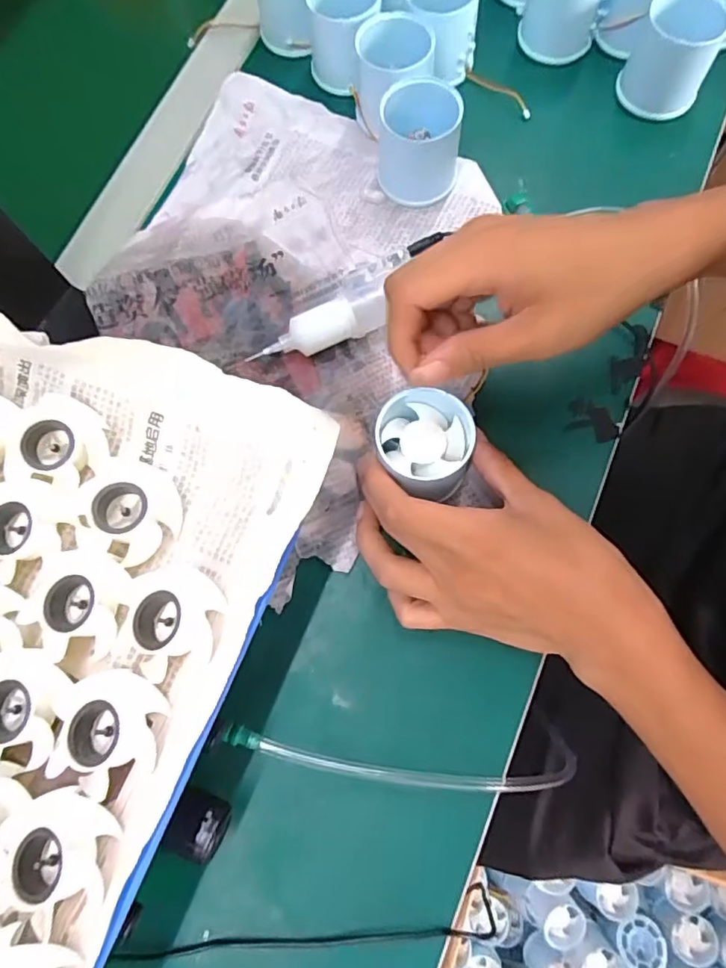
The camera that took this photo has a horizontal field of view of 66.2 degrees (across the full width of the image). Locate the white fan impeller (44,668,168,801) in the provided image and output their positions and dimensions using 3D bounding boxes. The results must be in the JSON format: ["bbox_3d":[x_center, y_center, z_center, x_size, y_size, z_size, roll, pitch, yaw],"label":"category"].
[{"bbox_3d":[-0.098,0.092,0.211,0.044,0.014,0.039,14,75,8],"label":"white fan impeller"}]

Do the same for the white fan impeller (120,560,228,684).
[{"bbox_3d":[-0.075,0.052,0.220,0.038,0.015,0.044,-3,73,3],"label":"white fan impeller"}]

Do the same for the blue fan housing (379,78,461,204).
[{"bbox_3d":[0.038,-0.224,0.367,0.053,0.049,0.050,0,75,1],"label":"blue fan housing"}]

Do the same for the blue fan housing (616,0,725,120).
[{"bbox_3d":[0.209,-0.292,0.378,0.049,0.050,0.054,19,76,6],"label":"blue fan housing"}]

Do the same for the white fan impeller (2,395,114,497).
[{"bbox_3d":[-0.139,-0.018,0.244,0.047,0.017,0.043,14,75,8],"label":"white fan impeller"}]

